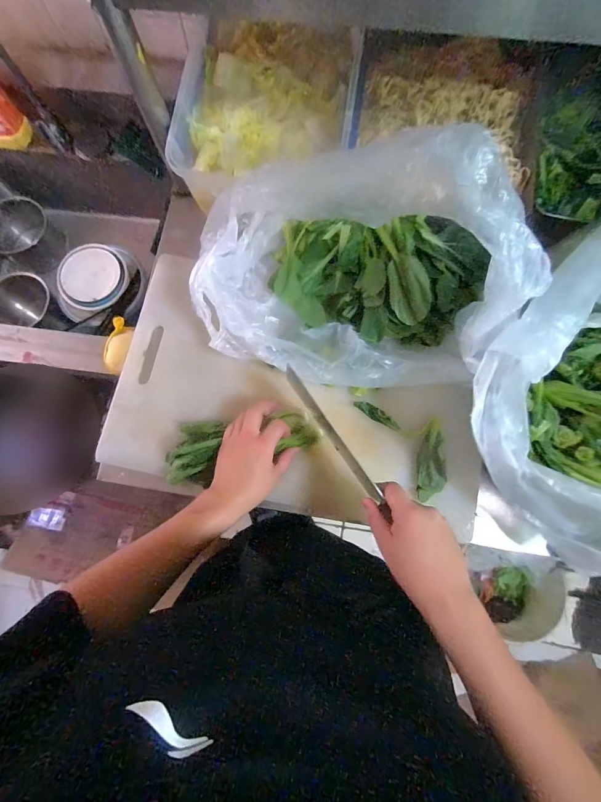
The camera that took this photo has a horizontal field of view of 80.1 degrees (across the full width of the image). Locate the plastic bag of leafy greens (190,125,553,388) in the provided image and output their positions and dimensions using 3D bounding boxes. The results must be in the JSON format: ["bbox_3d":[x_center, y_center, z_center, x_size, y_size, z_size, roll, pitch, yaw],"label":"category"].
[{"bbox_3d":[0.051,-0.171,0.410,0.362,0.239,0.250,8,79,2],"label":"plastic bag of leafy greens"}]

